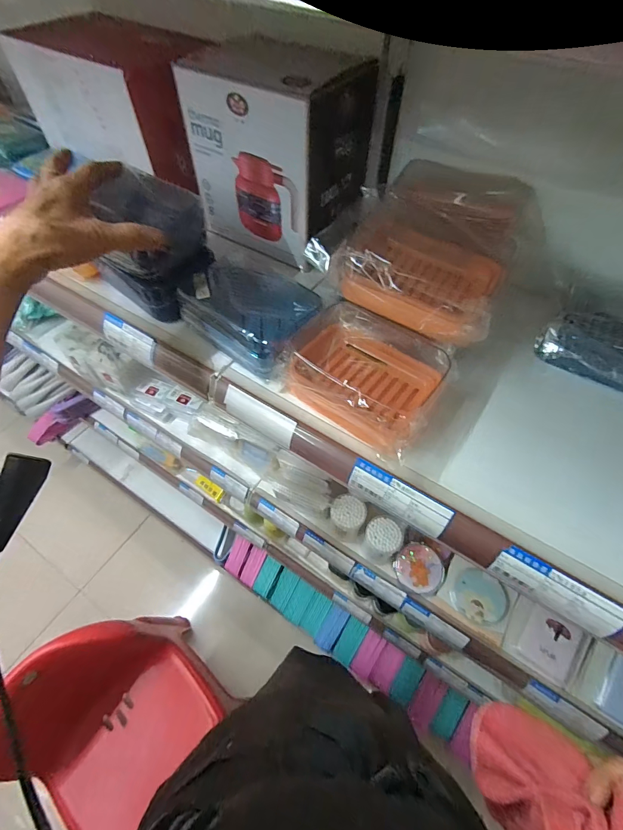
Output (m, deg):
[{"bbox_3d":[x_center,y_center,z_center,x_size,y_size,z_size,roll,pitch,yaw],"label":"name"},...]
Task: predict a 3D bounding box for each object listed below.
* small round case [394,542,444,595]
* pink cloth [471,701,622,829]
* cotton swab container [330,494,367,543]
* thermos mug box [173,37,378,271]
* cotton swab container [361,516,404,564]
[{"bbox_3d":[0.159,0.228,0.554,0.070,0.018,0.066,-2,73,8],"label":"small round case"},{"bbox_3d":[0.174,0.295,0.253,0.075,0.101,0.141,-9,57,-7],"label":"pink cloth"},{"bbox_3d":[0.053,0.155,0.559,0.049,0.058,0.049,0,56,-1],"label":"cotton swab container"},{"bbox_3d":[-0.038,-0.317,0.442,0.168,0.193,0.128,34,62,20],"label":"thermos mug box"},{"bbox_3d":[0.101,0.184,0.544,0.050,0.065,0.046,0,56,-1],"label":"cotton swab container"}]

